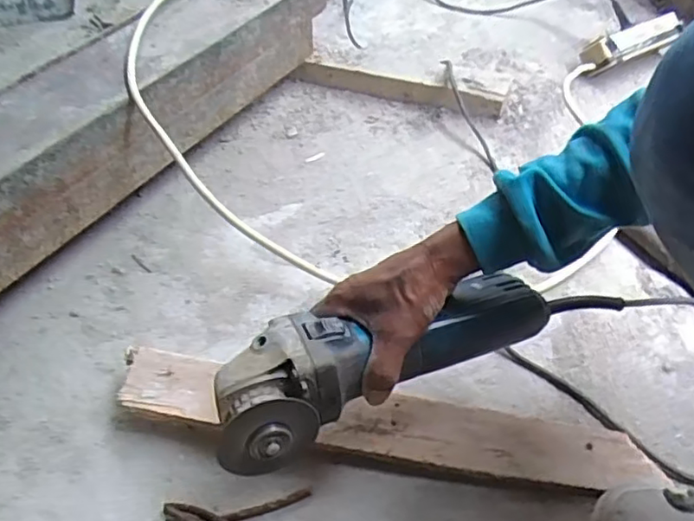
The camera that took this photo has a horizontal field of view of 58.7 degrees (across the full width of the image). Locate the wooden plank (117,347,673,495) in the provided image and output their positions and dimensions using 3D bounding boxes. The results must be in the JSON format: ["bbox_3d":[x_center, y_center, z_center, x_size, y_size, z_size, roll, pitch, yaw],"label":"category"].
[{"bbox_3d":[0.028,0.138,0.541,0.457,0.019,0.077,11,51,5],"label":"wooden plank"}]

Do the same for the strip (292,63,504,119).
[{"bbox_3d":[0.069,-0.244,0.892,0.300,0.042,0.023,12,48,12],"label":"strip"}]

